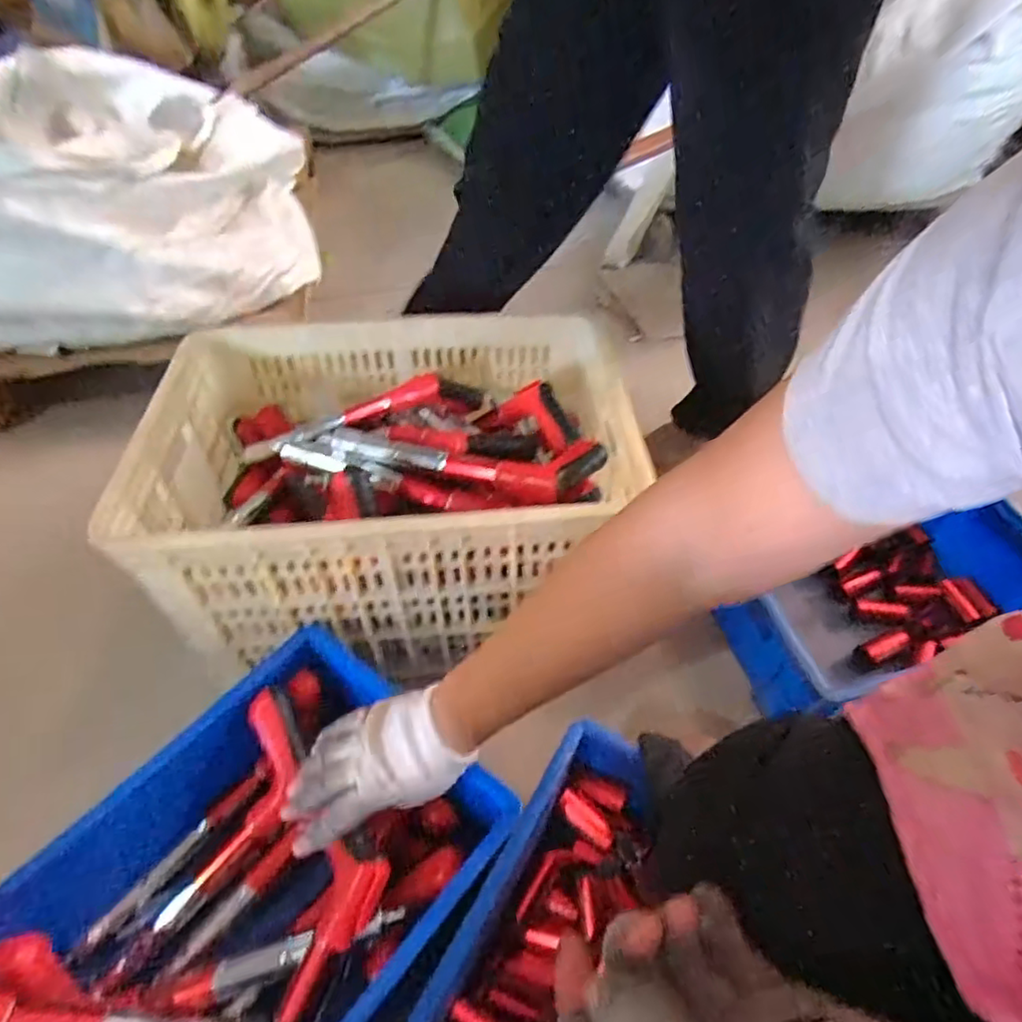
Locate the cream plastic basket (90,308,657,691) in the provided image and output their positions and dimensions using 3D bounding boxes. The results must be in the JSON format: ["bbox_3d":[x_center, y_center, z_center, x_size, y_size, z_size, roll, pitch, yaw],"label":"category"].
[{"bbox_3d":[-0.133,-0.040,0.753,0.541,0.250,0.365,-4,49,-5],"label":"cream plastic basket"}]

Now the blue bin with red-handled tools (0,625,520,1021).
[{"bbox_3d":[-0.224,0.344,0.537,0.297,0.138,0.383,31,55,23],"label":"blue bin with red-handled tools"}]

